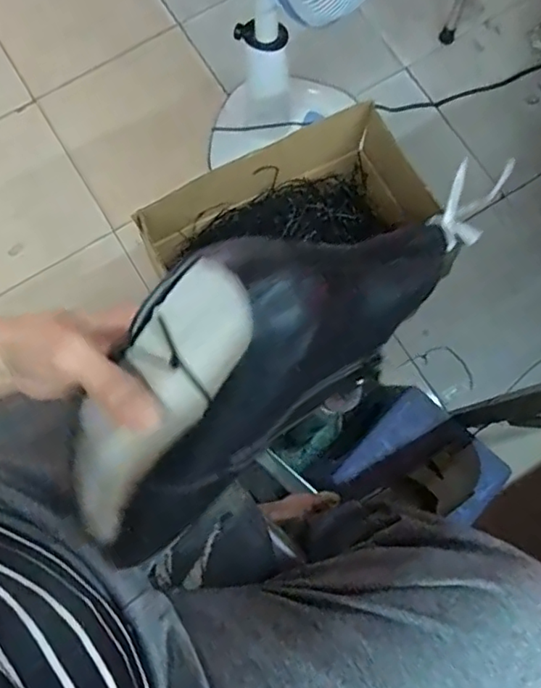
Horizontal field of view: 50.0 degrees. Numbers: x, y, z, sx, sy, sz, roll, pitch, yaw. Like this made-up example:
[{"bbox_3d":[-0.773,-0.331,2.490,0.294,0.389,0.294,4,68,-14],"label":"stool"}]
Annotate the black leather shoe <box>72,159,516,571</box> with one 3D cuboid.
[{"bbox_3d":[-0.008,0.002,0.301,0.283,0.159,0.086,-42,83,-8],"label":"black leather shoe"}]

